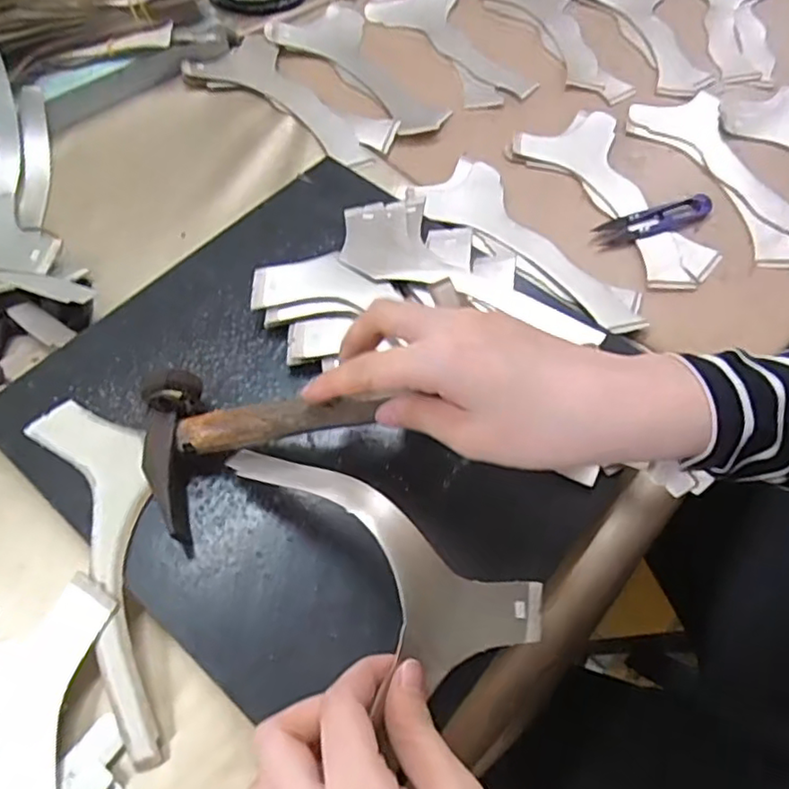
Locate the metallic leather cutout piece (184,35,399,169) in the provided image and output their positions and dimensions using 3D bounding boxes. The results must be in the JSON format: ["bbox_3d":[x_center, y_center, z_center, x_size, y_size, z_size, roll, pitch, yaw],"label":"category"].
[{"bbox_3d":[-0.083,-0.254,0.544,0.187,0.017,0.080,34,63,17],"label":"metallic leather cutout piece"}]

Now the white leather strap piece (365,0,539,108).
[{"bbox_3d":[0.058,-0.338,0.604,0.097,0.017,0.187,-28,63,-17],"label":"white leather strap piece"}]

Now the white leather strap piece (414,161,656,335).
[{"bbox_3d":[0.109,-0.120,0.471,0.183,0.019,0.087,32,63,16],"label":"white leather strap piece"}]

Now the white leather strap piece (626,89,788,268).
[{"bbox_3d":[0.272,-0.180,0.519,0.089,0.004,0.195,-16,60,-11],"label":"white leather strap piece"}]

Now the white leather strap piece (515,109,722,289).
[{"bbox_3d":[0.184,-0.159,0.505,0.095,0.006,0.186,-28,65,-17],"label":"white leather strap piece"}]

